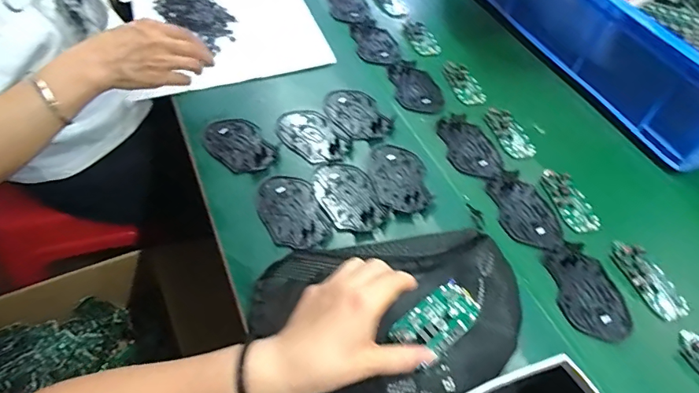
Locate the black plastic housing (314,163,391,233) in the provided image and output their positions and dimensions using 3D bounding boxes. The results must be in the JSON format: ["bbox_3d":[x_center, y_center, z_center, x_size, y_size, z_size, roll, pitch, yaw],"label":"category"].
[{"bbox_3d":[-0.003,-0.002,0.568,0.071,0.004,0.111,-16,55,-16],"label":"black plastic housing"}]

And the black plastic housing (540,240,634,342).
[{"bbox_3d":[0.271,0.107,0.511,0.073,0.010,0.112,-2,53,-6],"label":"black plastic housing"}]

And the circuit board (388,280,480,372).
[{"bbox_3d":[0.082,0.117,0.419,0.088,0.006,0.047,-33,61,-26],"label":"circuit board"}]

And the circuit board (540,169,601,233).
[{"bbox_3d":[0.290,0.004,0.588,0.047,0.007,0.097,-8,54,-11],"label":"circuit board"}]

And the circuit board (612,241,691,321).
[{"bbox_3d":[0.352,0.092,0.522,0.052,0.013,0.097,-14,55,-15],"label":"circuit board"}]

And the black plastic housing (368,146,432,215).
[{"bbox_3d":[0.065,-0.025,0.591,0.073,0.008,0.108,2,53,-3],"label":"black plastic housing"}]

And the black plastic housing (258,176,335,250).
[{"bbox_3d":[-0.071,0.020,0.551,0.071,0.008,0.112,-20,57,-19],"label":"black plastic housing"}]

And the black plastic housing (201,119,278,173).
[{"bbox_3d":[-0.150,-0.071,0.609,0.072,0.011,0.106,-31,61,-25],"label":"black plastic housing"}]

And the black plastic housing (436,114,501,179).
[{"bbox_3d":[0.169,-0.071,0.637,0.068,0.006,0.115,-7,53,-10],"label":"black plastic housing"}]

